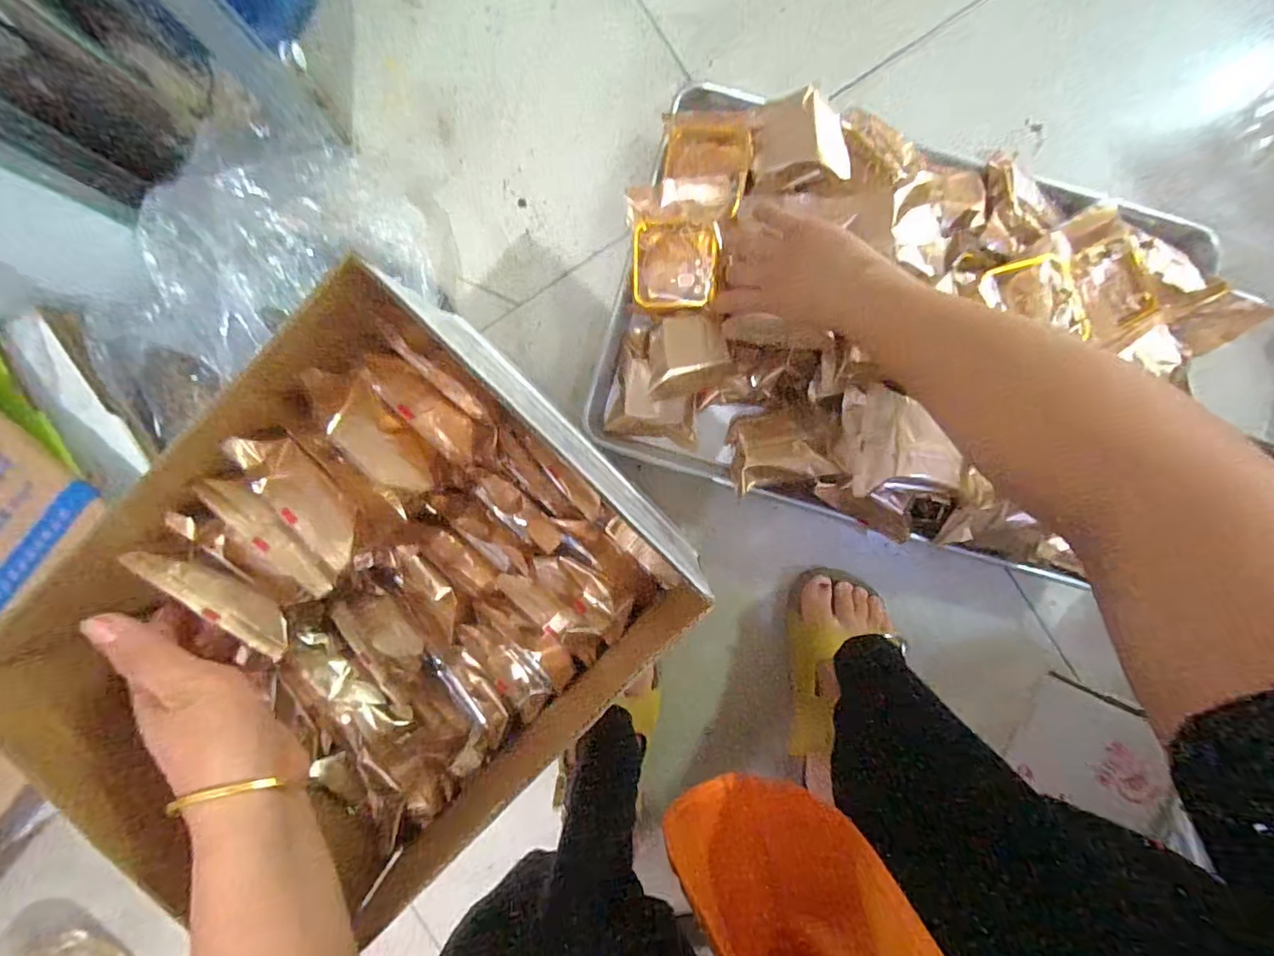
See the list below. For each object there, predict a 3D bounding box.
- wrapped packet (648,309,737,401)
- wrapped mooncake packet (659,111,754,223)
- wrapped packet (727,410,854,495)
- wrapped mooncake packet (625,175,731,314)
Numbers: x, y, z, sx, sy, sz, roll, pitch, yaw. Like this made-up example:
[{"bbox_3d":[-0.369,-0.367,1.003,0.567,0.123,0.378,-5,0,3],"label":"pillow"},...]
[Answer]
[{"bbox_3d":[0.053,-0.132,0.577,0.088,0.029,0.080,-12,89,2],"label":"wrapped packet"},{"bbox_3d":[0.070,-0.320,0.555,0.087,0.033,0.112,6,90,2],"label":"wrapped mooncake packet"},{"bbox_3d":[0.156,-0.033,0.581,0.111,0.027,0.081,-12,74,4],"label":"wrapped packet"},{"bbox_3d":[0.043,-0.243,0.565,0.100,0.036,0.126,2,99,12],"label":"wrapped mooncake packet"}]

